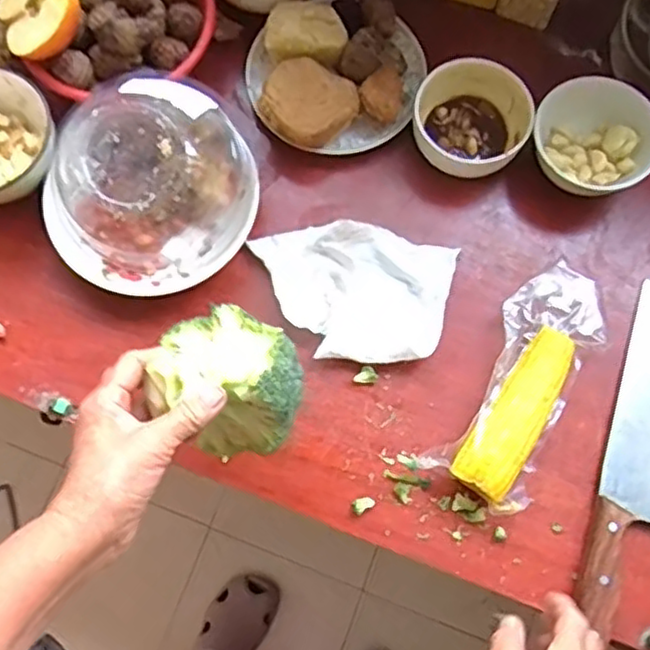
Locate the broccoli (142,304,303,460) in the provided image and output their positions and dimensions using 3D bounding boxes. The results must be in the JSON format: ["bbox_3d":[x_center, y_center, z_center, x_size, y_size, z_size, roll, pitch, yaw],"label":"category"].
[{"bbox_3d":[-0.066,0.035,0.477,0.094,0.081,0.097,0,76,0],"label":"broccoli"}]

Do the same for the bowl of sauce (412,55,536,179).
[{"bbox_3d":[0.135,-0.188,0.642,0.102,0.047,0.097,0,76,0],"label":"bowl of sauce"}]

